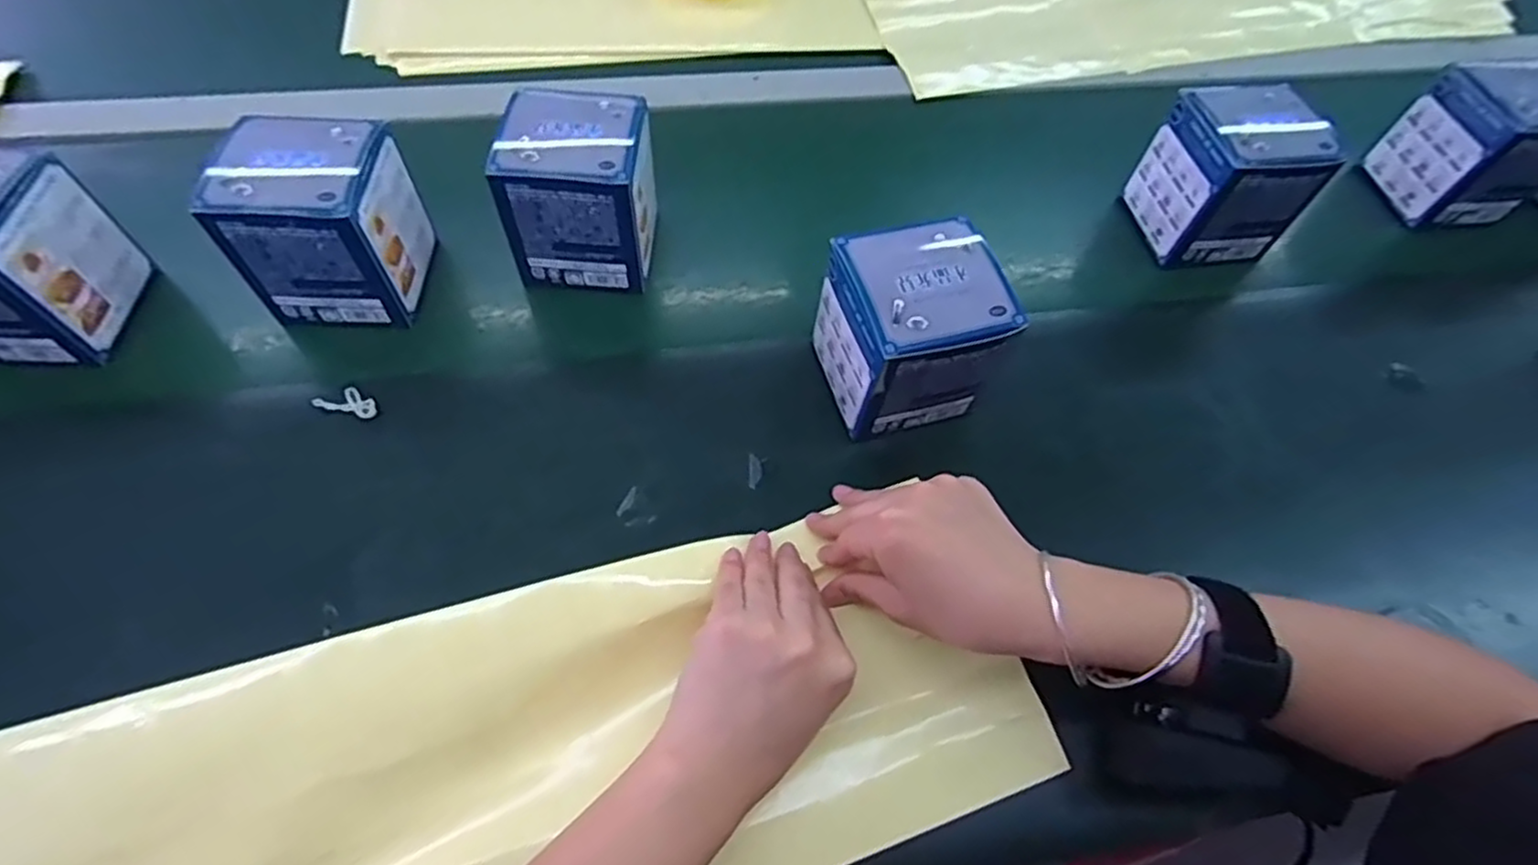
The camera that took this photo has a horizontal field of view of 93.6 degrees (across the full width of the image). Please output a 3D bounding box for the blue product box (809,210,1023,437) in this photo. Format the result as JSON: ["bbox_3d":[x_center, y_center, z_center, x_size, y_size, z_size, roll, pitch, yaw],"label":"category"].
[{"bbox_3d":[0.080,-0.054,0.408,0.083,0.096,0.081,-15,61,-10],"label":"blue product box"}]

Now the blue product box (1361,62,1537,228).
[{"bbox_3d":[0.532,-0.217,0.538,0.087,0.091,0.081,-4,60,-3],"label":"blue product box"}]

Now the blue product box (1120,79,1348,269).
[{"bbox_3d":[0.318,-0.185,0.504,0.082,0.095,0.089,-7,60,-5],"label":"blue product box"}]

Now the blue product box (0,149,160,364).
[{"bbox_3d":[-0.430,-0.097,0.402,0.085,0.090,0.081,0,60,-1],"label":"blue product box"}]

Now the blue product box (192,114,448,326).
[{"bbox_3d":[-0.263,-0.124,0.433,0.085,0.094,0.085,2,60,0],"label":"blue product box"}]

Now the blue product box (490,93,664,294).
[{"bbox_3d":[-0.116,-0.154,0.458,0.089,0.089,0.083,1,60,-1],"label":"blue product box"}]

